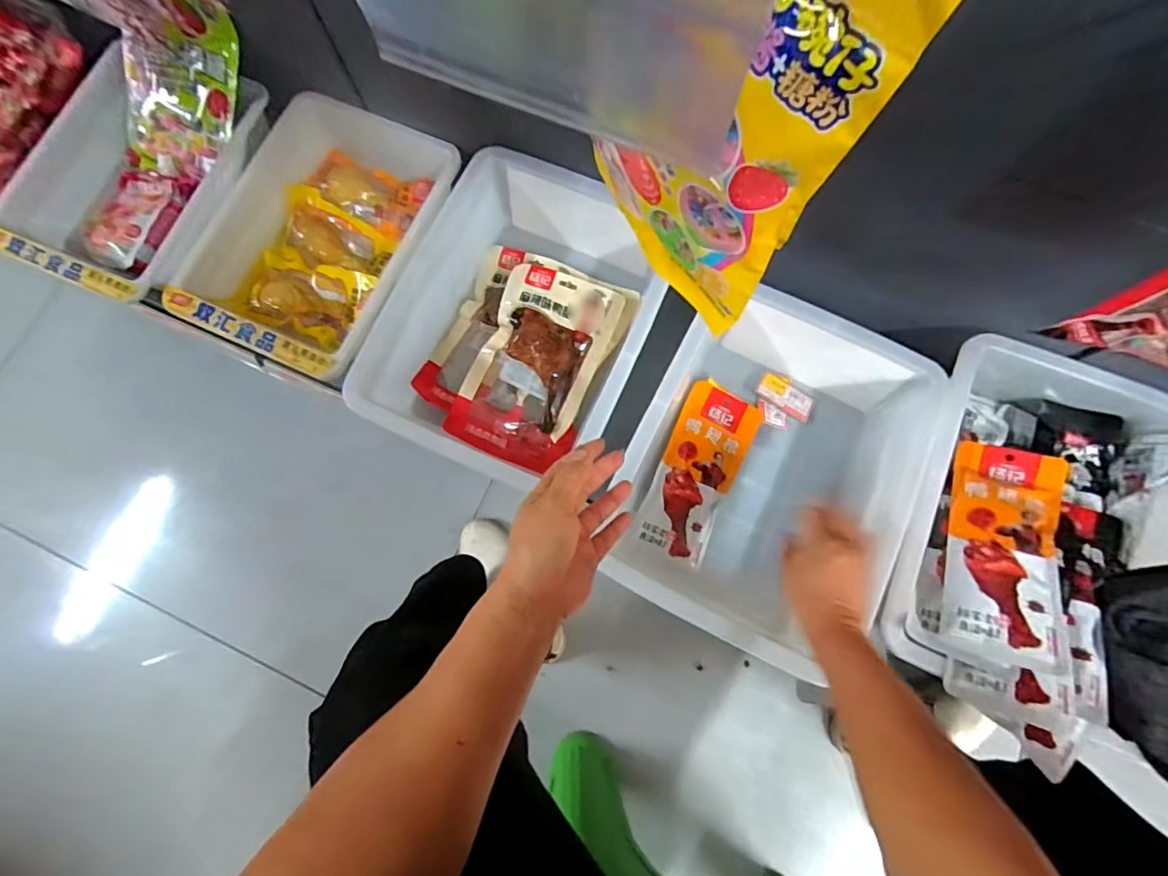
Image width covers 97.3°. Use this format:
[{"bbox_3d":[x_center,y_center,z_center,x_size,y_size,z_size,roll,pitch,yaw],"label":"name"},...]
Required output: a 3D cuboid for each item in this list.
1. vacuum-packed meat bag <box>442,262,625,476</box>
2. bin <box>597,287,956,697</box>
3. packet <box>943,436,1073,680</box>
[{"bbox_3d":[-0.059,-0.089,0.633,0.143,0.047,0.236,22,80,6],"label":"vacuum-packed meat bag"},{"bbox_3d":[0.217,0.003,0.592,0.271,0.127,0.332,26,80,7],"label":"bin"},{"bbox_3d":[0.415,0.105,0.506,0.092,0.021,0.221,12,62,26],"label":"packet"}]

